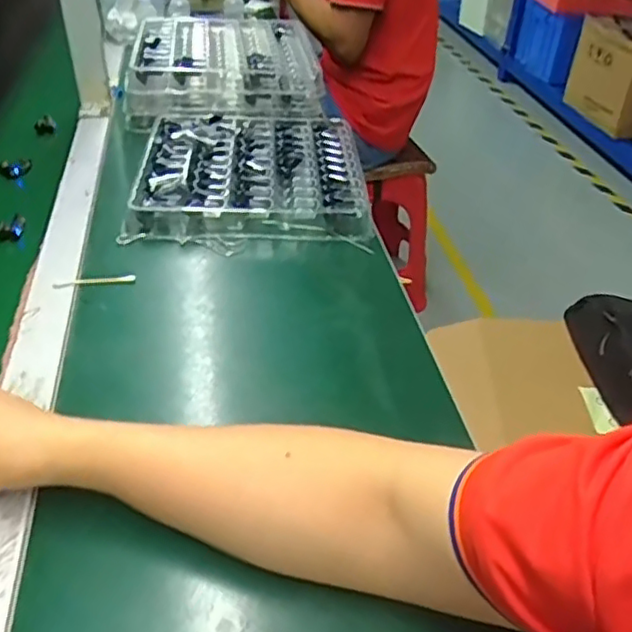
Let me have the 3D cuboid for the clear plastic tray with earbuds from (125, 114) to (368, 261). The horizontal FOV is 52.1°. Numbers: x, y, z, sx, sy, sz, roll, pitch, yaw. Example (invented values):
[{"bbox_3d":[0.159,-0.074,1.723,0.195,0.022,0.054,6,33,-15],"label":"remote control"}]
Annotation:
[{"bbox_3d":[-0.075,-0.167,0.743,0.259,0.039,0.256,1,38,-2],"label":"clear plastic tray with earbuds"}]

